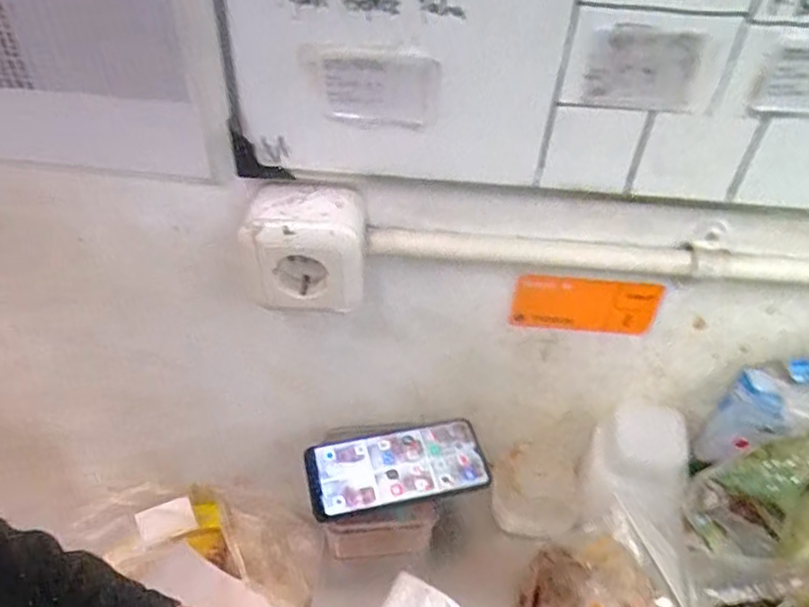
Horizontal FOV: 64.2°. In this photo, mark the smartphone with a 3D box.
[{"bbox_3d":[-0.006,0.152,0.602,0.163,0.015,0.075,-7,46,-12],"label":"smartphone"}]

